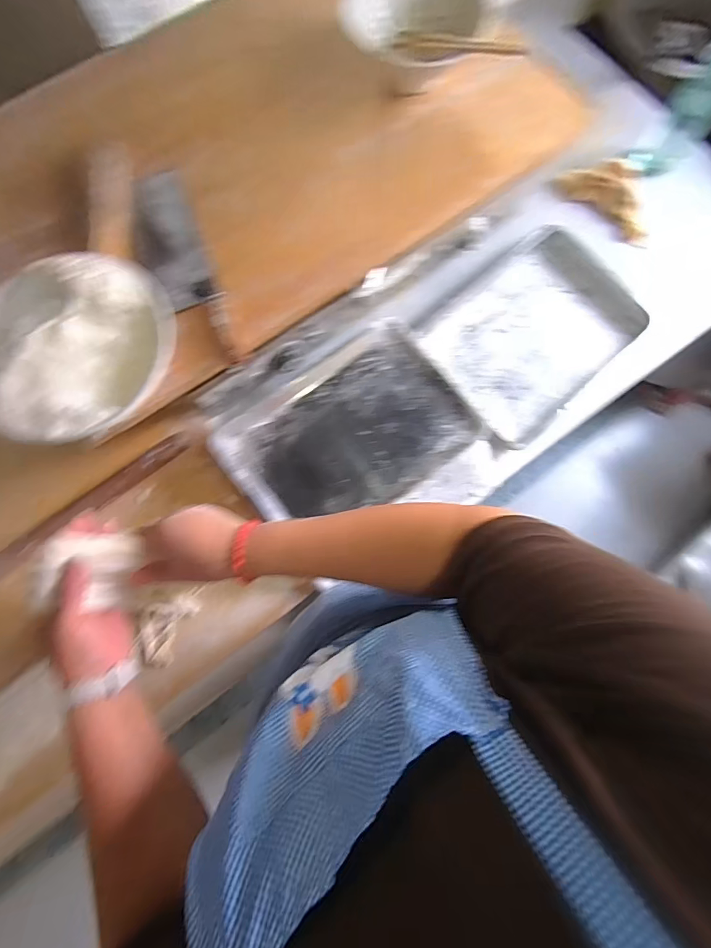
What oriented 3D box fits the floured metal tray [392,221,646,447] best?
[{"bbox_3d":[0.306,-0.266,0.780,0.378,0.038,0.293,-42,80,-9],"label":"floured metal tray"}]

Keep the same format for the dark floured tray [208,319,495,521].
[{"bbox_3d":[-0.005,-0.058,0.635,0.341,0.020,0.240,-35,79,-8],"label":"dark floured tray"}]

